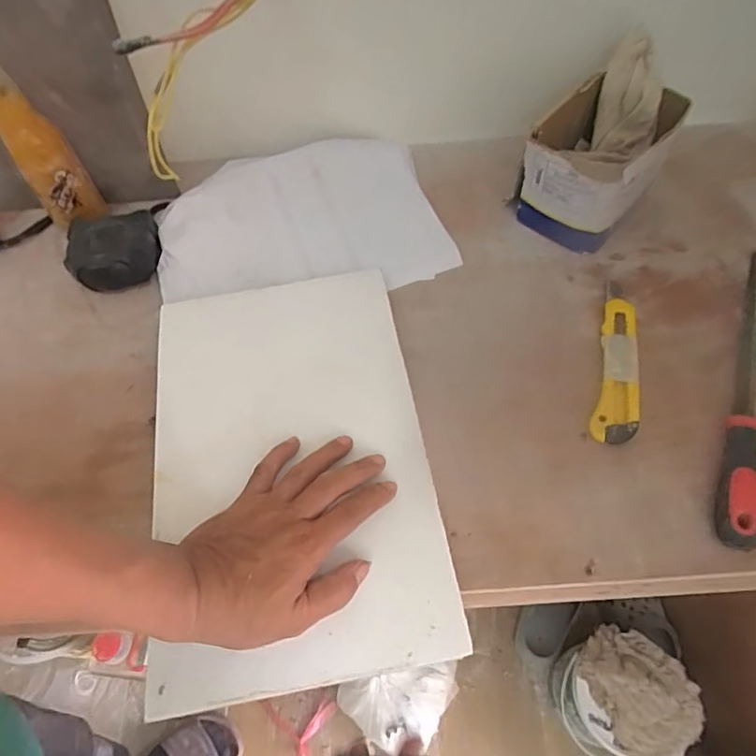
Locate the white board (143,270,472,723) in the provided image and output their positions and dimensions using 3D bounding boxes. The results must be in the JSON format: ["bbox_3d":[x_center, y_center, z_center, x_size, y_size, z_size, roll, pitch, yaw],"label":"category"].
[{"bbox_3d":[-0.073,0.058,0.427,0.211,0.009,0.333,-10,60,-3],"label":"white board"}]

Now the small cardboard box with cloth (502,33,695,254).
[{"bbox_3d":[0.217,-0.212,0.519,0.150,0.118,0.105,-39,66,-18],"label":"small cardboard box with cloth"}]

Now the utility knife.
[{"bbox_3d":[0.213,-0.019,0.471,0.033,0.019,0.170,14,62,10],"label":"utility knife"}]

